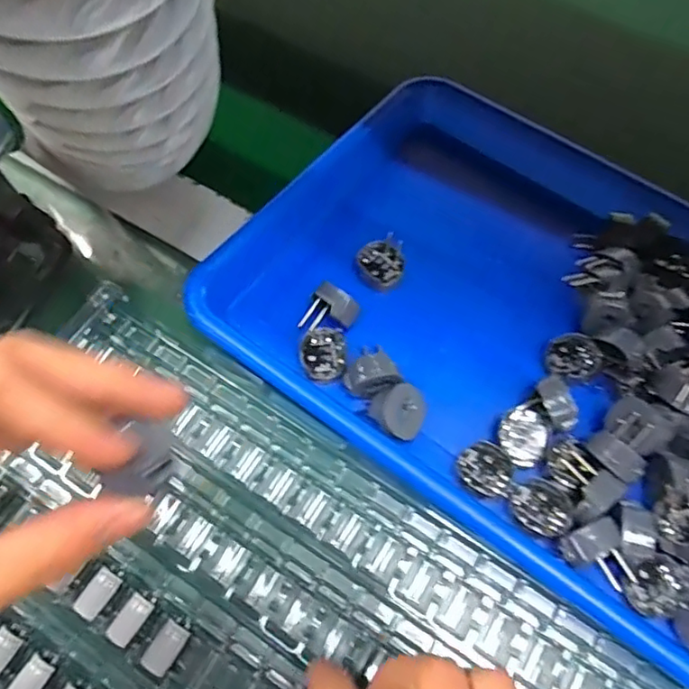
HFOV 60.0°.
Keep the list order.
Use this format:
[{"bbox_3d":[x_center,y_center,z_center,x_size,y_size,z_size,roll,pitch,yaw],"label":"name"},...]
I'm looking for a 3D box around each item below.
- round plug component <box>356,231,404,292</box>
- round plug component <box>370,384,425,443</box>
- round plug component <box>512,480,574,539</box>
[{"bbox_3d":[0.021,-0.047,0.346,0.026,0.014,0.027,1,64,-1],"label":"round plug component"},{"bbox_3d":[0.026,0.034,0.299,0.027,0.017,0.027,11,72,-35],"label":"round plug component"},{"bbox_3d":[0.093,0.076,0.281,0.027,0.009,0.025,23,66,10],"label":"round plug component"}]

